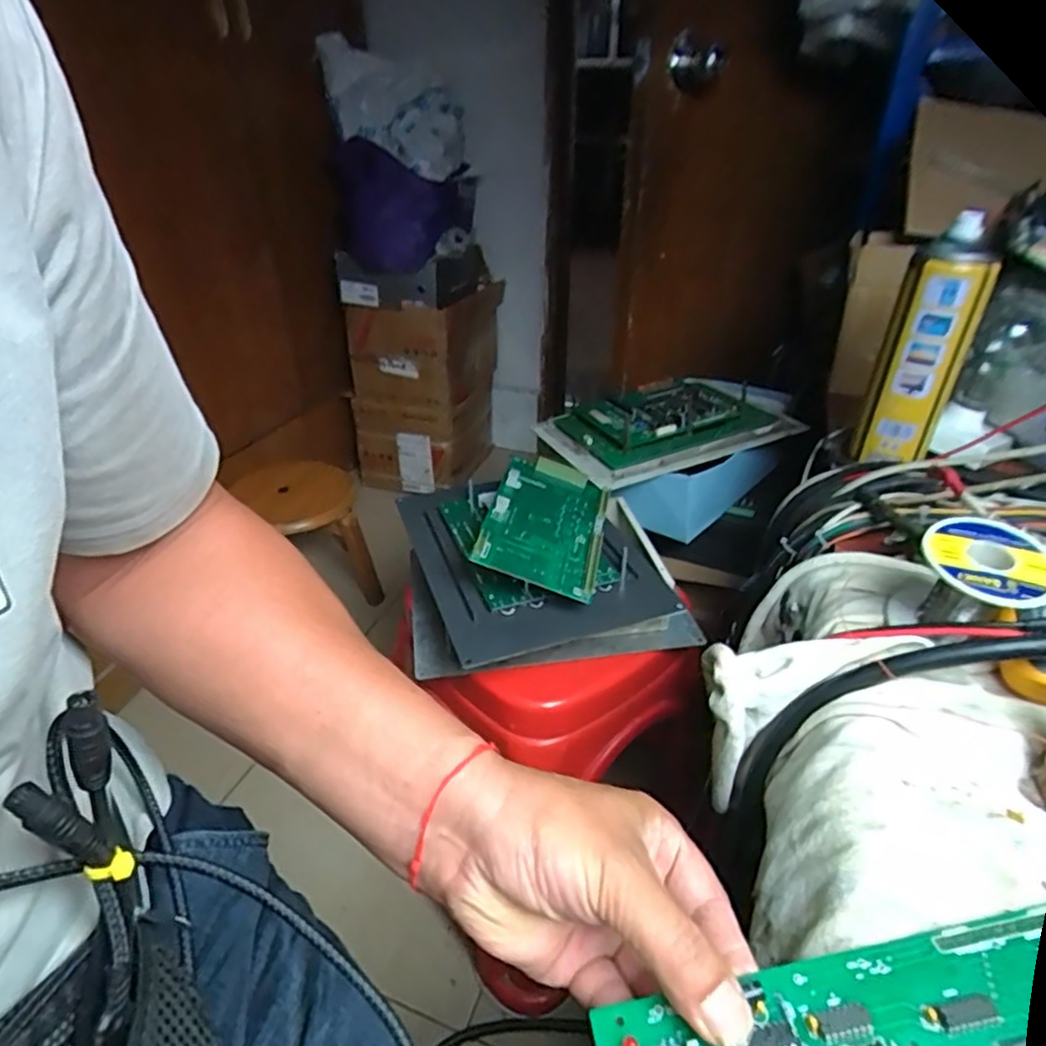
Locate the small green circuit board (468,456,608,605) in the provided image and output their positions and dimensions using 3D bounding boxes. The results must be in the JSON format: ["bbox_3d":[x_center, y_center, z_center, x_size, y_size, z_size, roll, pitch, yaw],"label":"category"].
[{"bbox_3d":[0.026,-0.007,0.668,0.116,0.016,0.206,18,39,-1],"label":"small green circuit board"}]

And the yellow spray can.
[{"bbox_3d":[0.356,-0.154,0.571,0.069,0.202,0.069,18,37,26],"label":"yellow spray can"}]

